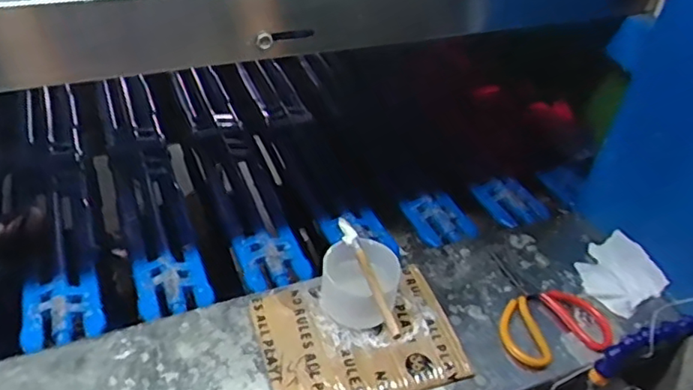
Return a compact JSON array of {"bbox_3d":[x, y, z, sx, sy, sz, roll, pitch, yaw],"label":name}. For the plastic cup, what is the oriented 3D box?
[{"bbox_3d":[0.014,0.104,0.715,0.086,0.074,0.091,2,43,-2],"label":"plastic cup"}]

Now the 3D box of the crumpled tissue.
[{"bbox_3d":[0.382,0.108,0.818,0.124,0.018,0.103,-26,50,-28],"label":"crumpled tissue"}]

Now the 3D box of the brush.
[{"bbox_3d":[0.024,0.090,0.677,0.017,0.016,0.182,-10,45,-15],"label":"brush"}]

